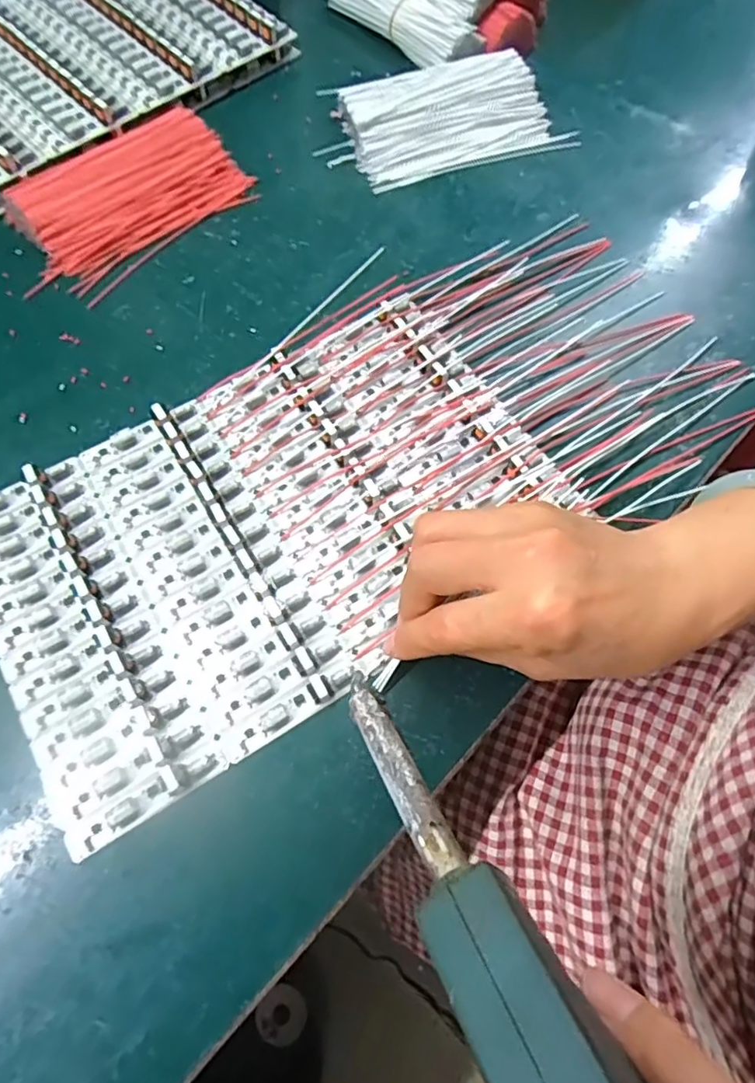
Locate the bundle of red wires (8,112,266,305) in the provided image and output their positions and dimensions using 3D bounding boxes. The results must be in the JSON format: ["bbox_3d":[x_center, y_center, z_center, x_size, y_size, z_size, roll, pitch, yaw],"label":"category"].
[{"bbox_3d":[-0.169,-0.235,0.398,0.095,0.019,0.153,43,74,14],"label":"bundle of red wires"}]

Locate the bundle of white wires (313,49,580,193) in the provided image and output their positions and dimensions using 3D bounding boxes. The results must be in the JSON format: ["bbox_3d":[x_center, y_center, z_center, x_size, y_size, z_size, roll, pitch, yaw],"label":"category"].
[{"bbox_3d":[0.048,-0.319,0.434,0.174,0.024,0.097,-15,70,-7],"label":"bundle of white wires"}]

